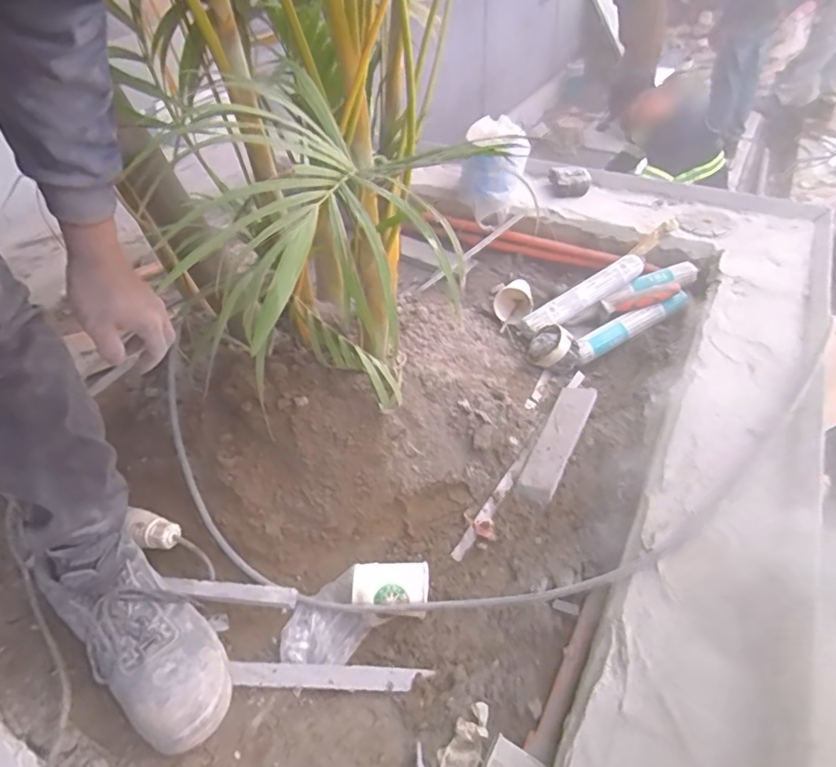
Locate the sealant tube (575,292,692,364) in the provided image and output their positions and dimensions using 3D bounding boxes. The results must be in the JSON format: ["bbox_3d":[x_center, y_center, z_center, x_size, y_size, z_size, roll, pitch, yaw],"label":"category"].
[{"bbox_3d":[0.412,-0.116,1.037,0.255,0.041,0.055,-27,46,-6],"label":"sealant tube"}]

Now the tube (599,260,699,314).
[{"bbox_3d":[0.460,-0.189,1.057,0.191,0.043,0.051,-21,43,5],"label":"tube"}]

